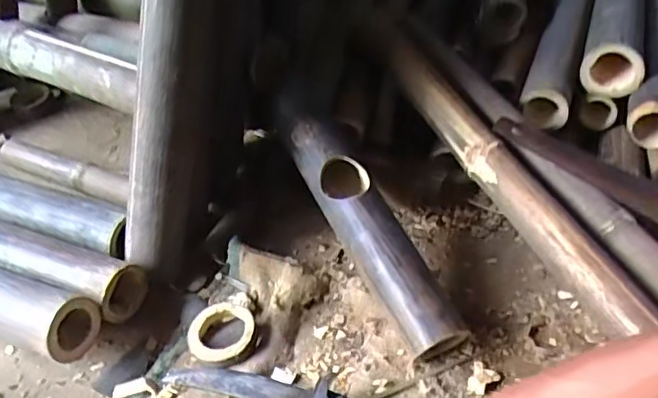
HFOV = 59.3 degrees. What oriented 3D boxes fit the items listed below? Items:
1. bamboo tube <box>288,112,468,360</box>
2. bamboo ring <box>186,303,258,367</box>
[{"bbox_3d":[0.036,0.017,0.727,0.069,0.079,0.387,-20,59,-20],"label":"bamboo tube"},{"bbox_3d":[-0.125,0.161,0.678,0.077,0.033,0.073,-2,41,2],"label":"bamboo ring"}]

